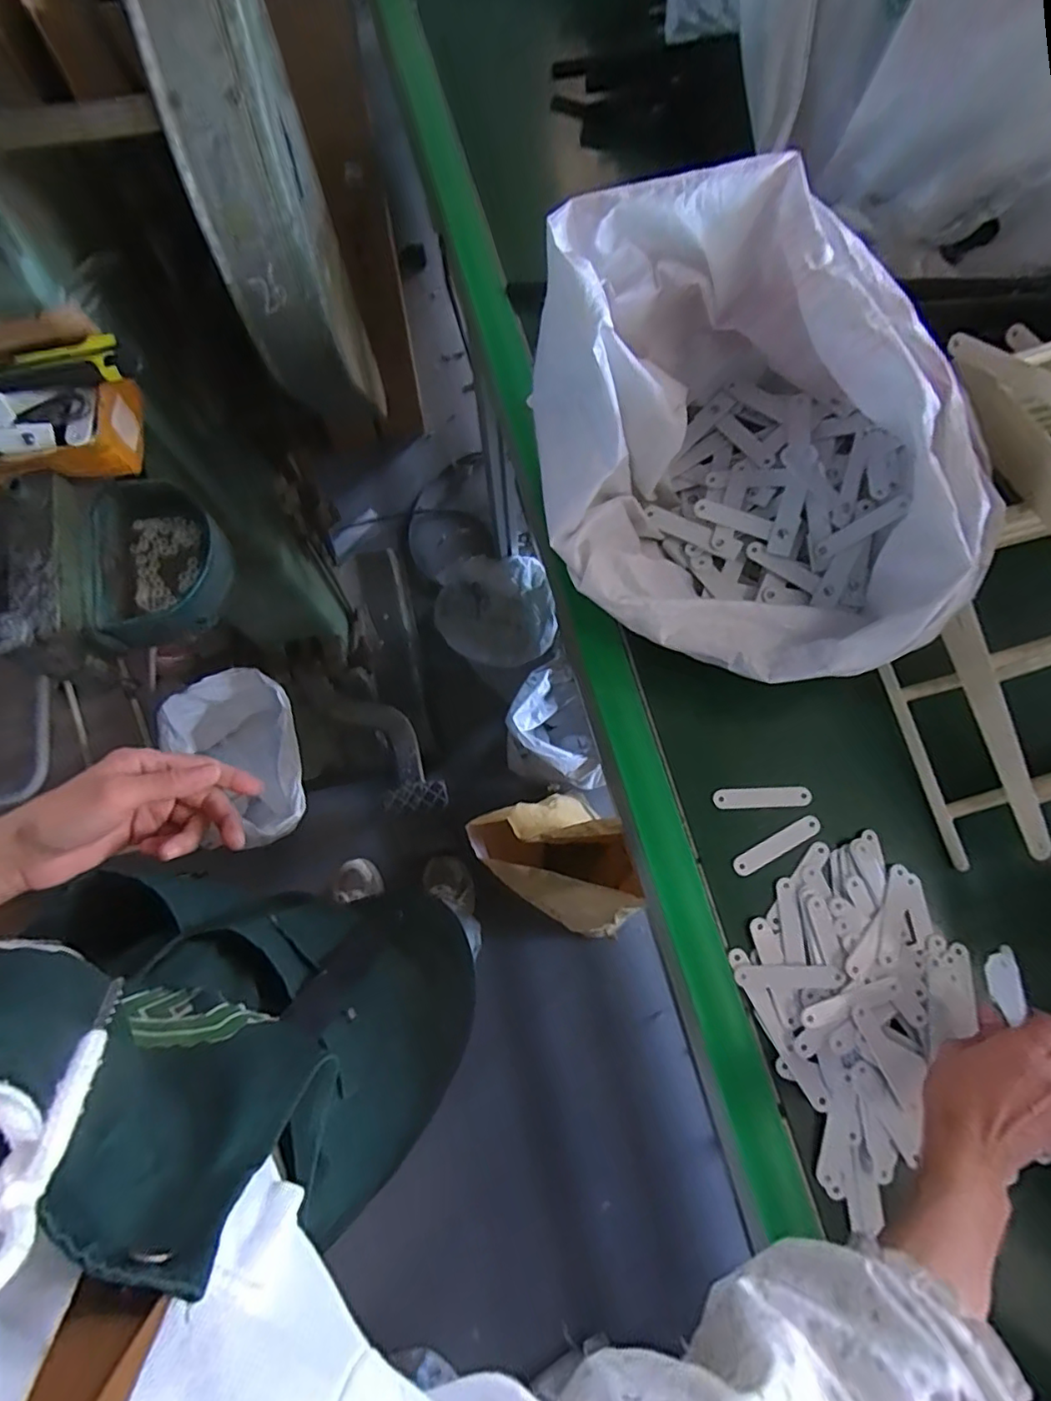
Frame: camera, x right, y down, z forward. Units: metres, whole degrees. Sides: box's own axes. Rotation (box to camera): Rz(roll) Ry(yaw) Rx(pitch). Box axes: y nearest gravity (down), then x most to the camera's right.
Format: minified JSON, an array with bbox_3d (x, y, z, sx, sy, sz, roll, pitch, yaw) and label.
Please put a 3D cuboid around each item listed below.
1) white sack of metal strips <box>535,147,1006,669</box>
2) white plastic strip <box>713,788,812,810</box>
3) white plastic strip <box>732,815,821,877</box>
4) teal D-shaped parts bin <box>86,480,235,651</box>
[{"bbox_3d":[0.180,-0.194,0.478,0.323,0.179,0.351,-13,76,-2],"label":"white sack of metal strips"},{"bbox_3d":[0.217,0.090,0.535,0.087,0.004,0.017,-1,76,1],"label":"white plastic strip"},{"bbox_3d":[0.226,0.130,0.524,0.087,0.004,0.018,-28,77,-6],"label":"white plastic strip"},{"bbox_3d":[-0.352,-0.141,0.572,0.113,0.073,0.160,-17,76,-3],"label":"teal D-shaped parts bin"}]

